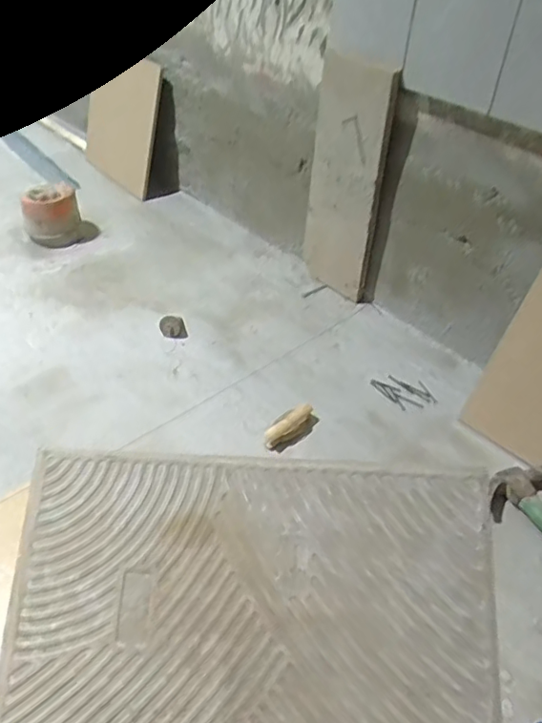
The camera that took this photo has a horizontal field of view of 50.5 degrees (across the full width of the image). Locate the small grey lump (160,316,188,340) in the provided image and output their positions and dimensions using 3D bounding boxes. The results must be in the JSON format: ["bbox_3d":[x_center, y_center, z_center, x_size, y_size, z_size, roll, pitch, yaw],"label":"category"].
[{"bbox_3d":[-0.171,-0.063,1.008,0.047,0.025,0.039,-7,43,-15],"label":"small grey lump"}]

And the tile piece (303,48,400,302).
[{"bbox_3d":[0.130,-0.305,1.028,0.023,0.432,0.154,-29,51,-33],"label":"tile piece"}]

